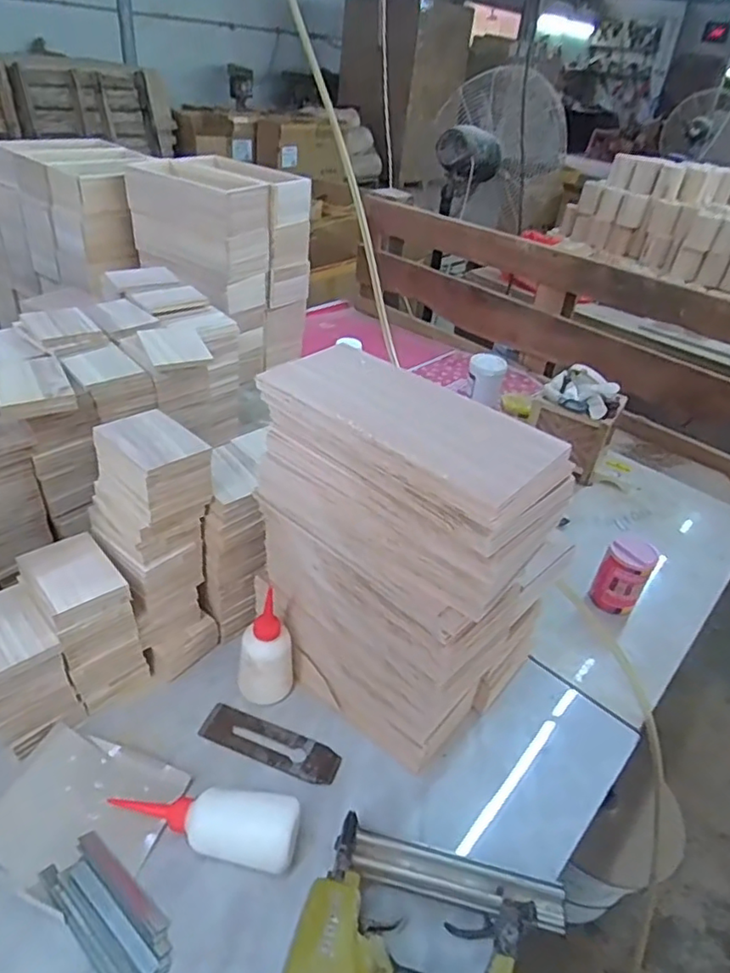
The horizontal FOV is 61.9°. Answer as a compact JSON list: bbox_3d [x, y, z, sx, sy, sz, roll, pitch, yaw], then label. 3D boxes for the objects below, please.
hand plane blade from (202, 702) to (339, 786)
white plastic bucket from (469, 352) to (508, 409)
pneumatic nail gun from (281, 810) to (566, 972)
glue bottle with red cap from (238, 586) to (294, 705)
[{"bbox_3d":[-0.105,0.285,0.674,0.157,0.006,0.046,17,37,13],"label":"hand plane blade"},{"bbox_3d":[0.263,-0.236,1.323,0.082,0.096,0.086,13,37,8],"label":"white plastic bucket"},{"bbox_3d":[0.061,0.382,0.516,0.256,0.067,0.160,7,36,0],"label":"pneumatic nail gun"},{"bbox_3d":[-0.109,0.182,0.678,0.053,0.145,0.051,5,36,-3],"label":"glue bottle with red cap"}]

